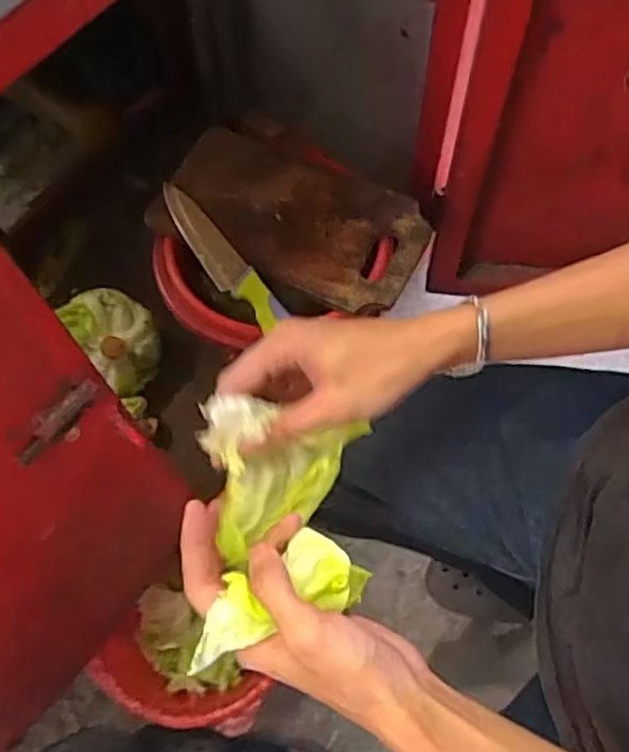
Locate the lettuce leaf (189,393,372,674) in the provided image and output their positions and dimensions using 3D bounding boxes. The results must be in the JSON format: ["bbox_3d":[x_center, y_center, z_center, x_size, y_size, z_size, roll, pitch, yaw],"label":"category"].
[{"bbox_3d":[-0.018,0.089,0.413,0.096,0.075,0.140,-4,63,0],"label":"lettuce leaf"}]

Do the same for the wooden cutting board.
[{"bbox_3d":[-0.021,-0.167,0.732,0.272,0.029,0.146,25,71,12],"label":"wooden cutting board"}]

